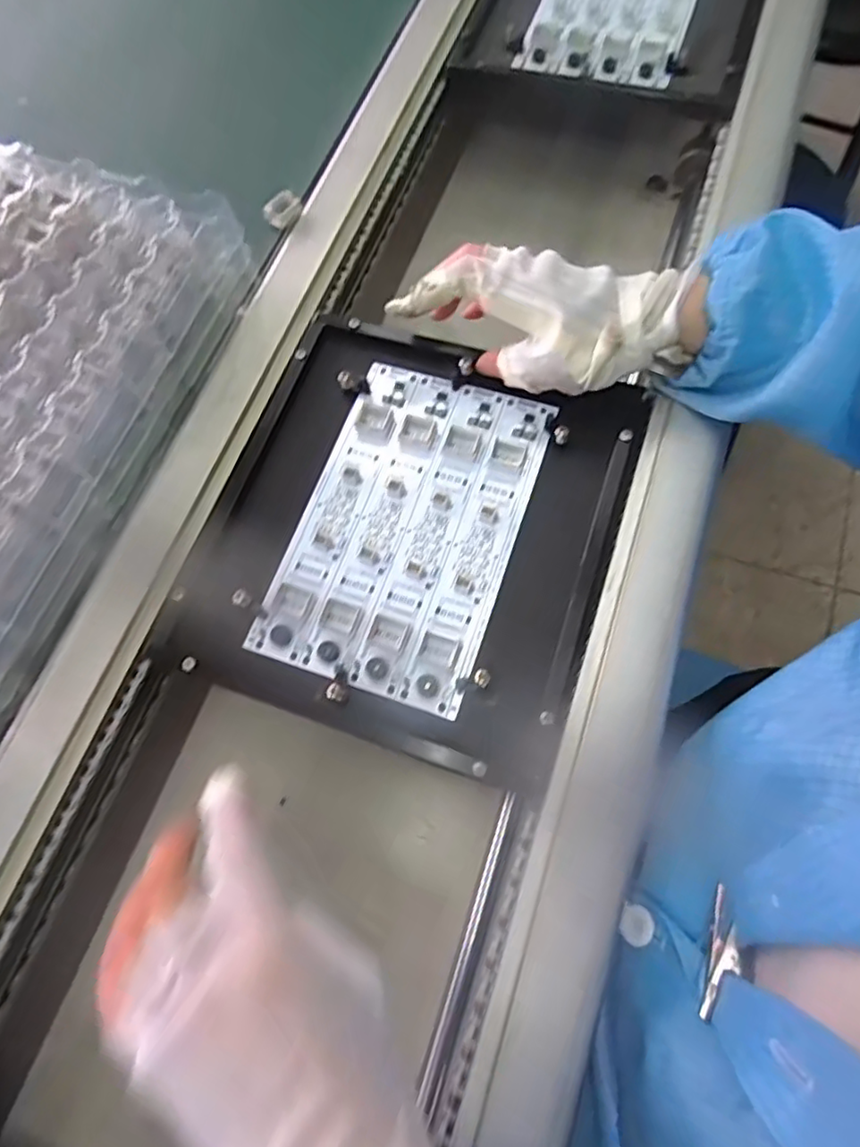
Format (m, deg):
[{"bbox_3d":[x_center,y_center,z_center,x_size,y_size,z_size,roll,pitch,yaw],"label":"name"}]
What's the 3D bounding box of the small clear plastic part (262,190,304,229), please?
[{"bbox_3d":[-0.108,-0.269,0.463,0.018,0.011,0.026,30,74,11],"label":"small clear plastic part"}]

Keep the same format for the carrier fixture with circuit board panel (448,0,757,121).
[{"bbox_3d":[0.165,-0.498,0.543,0.223,0.024,0.245,16,72,11],"label":"carrier fixture with circuit board panel"}]

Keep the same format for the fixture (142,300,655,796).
[{"bbox_3d":[-0.011,-0.029,0.384,0.235,0.023,0.250,19,72,7],"label":"fixture"}]

